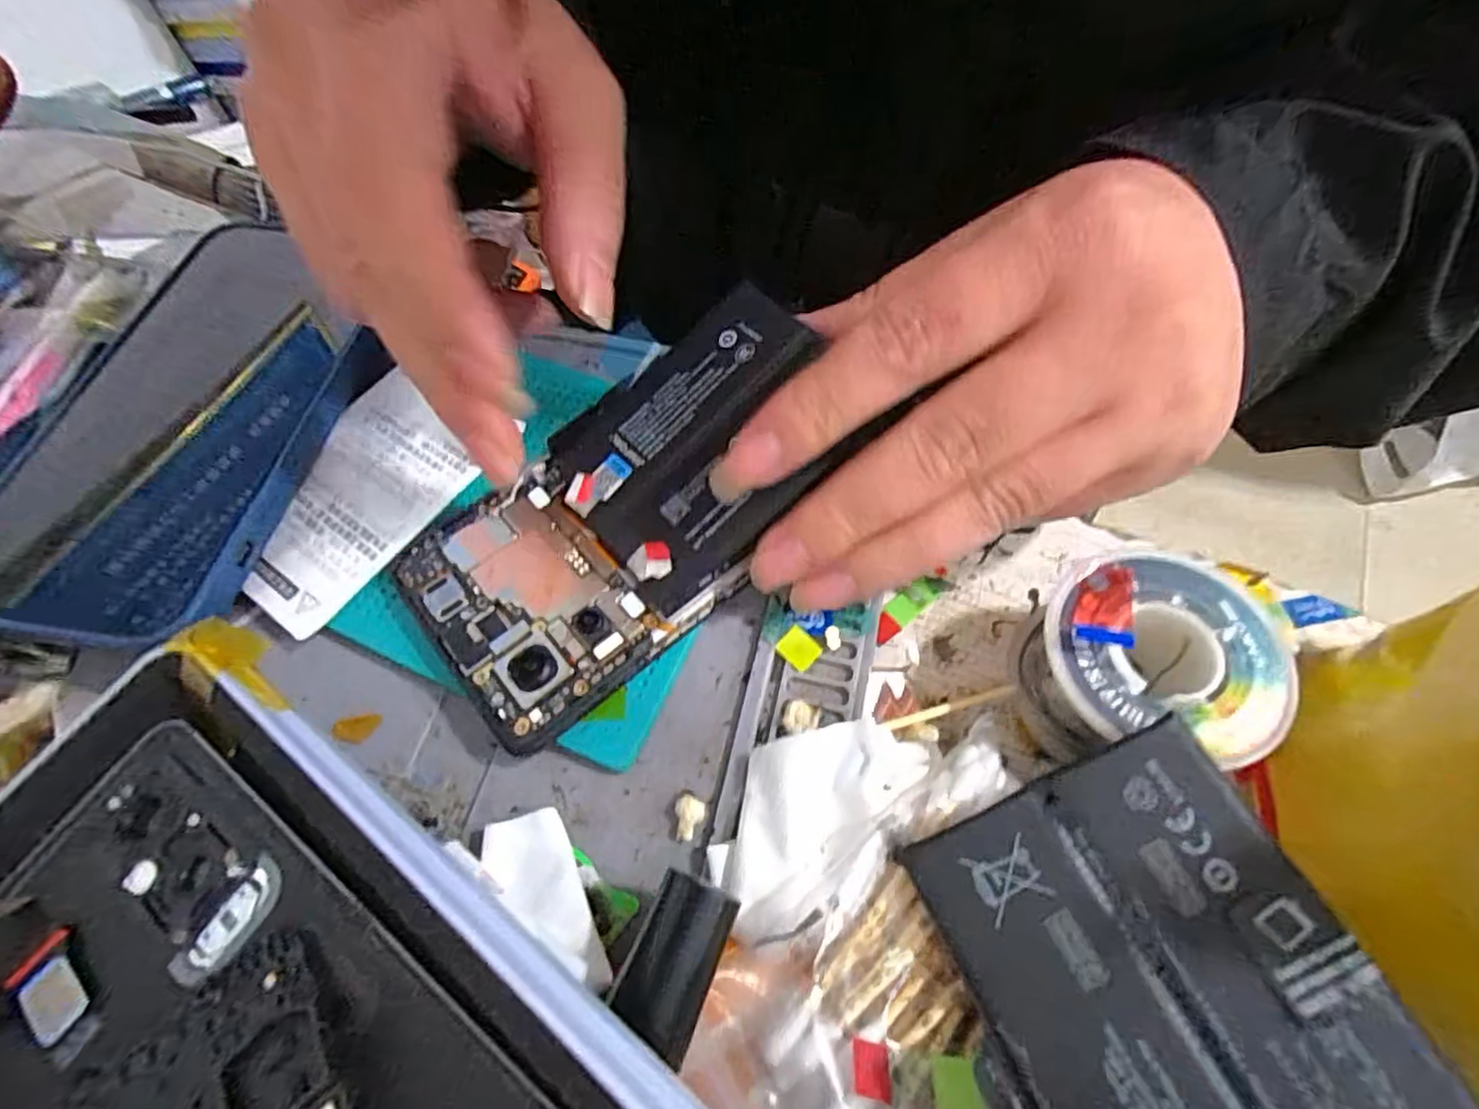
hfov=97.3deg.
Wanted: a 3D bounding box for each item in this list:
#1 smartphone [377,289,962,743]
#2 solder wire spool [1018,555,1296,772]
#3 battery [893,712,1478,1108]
[{"bbox_3d":[-0.029,-0.016,0.185,0.135,0.009,0.073,-42,70,-8],"label":"smartphone"},{"bbox_3d":[0.101,0.029,0.164,0.052,0.033,0.049,-1,62,2],"label":"solder wire spool"},{"bbox_3d":[0.078,0.081,0.116,0.063,0.004,0.084,-27,64,0],"label":"battery"}]

